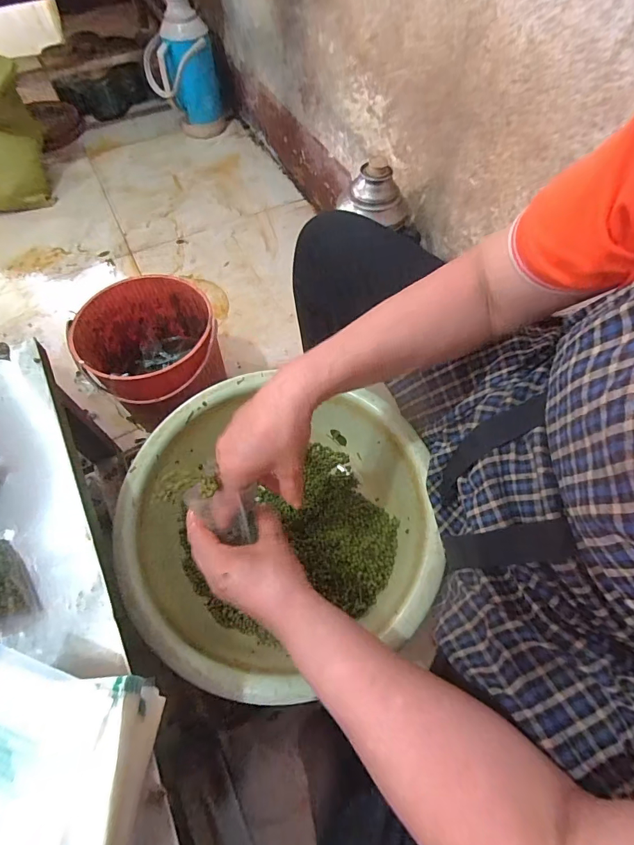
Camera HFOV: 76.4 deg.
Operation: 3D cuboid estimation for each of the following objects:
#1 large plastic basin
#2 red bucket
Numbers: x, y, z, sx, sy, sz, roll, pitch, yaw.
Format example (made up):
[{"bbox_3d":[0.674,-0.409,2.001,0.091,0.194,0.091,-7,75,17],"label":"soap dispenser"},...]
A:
[{"bbox_3d":[-0.049,0.132,0.526,0.366,0.135,0.364,-1,61,0],"label":"large plastic basin"},{"bbox_3d":[-0.333,-0.129,0.876,0.252,0.277,0.232,0,61,0],"label":"red bucket"}]

